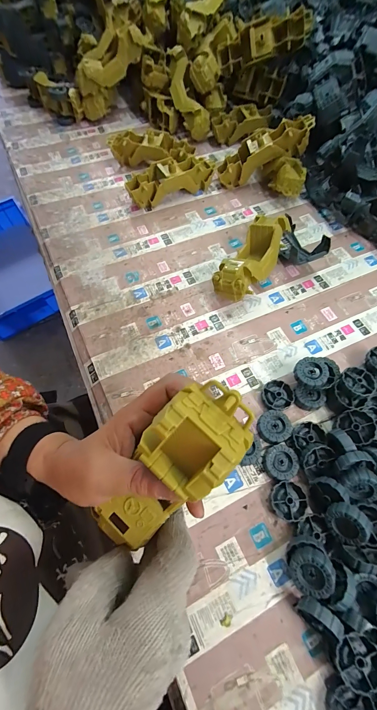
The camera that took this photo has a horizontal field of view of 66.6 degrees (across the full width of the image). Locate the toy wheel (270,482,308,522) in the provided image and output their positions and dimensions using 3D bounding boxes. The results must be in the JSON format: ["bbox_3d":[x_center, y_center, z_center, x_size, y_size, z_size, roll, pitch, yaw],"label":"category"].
[{"bbox_3d":[0.110,0.160,0.315,0.039,0.012,0.038,1,63,-1],"label":"toy wheel"}]

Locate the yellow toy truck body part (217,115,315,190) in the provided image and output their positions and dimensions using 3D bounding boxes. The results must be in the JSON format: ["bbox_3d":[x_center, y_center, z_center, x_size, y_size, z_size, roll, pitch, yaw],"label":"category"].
[{"bbox_3d":[0.138,-0.373,0.527,0.175,0.056,0.062,-22,62,21],"label":"yellow toy truck body part"}]

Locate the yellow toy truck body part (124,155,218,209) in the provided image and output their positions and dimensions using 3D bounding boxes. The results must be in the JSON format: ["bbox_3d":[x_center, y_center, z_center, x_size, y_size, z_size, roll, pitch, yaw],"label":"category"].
[{"bbox_3d":[-0.031,-0.323,0.532,0.172,0.049,0.063,-29,67,-14],"label":"yellow toy truck body part"}]

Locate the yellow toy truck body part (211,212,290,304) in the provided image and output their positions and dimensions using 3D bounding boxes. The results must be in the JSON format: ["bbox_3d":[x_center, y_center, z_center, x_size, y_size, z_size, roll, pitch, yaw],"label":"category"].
[{"bbox_3d":[0.098,-0.143,0.436,0.060,0.062,0.150,31,67,13],"label":"yellow toy truck body part"}]

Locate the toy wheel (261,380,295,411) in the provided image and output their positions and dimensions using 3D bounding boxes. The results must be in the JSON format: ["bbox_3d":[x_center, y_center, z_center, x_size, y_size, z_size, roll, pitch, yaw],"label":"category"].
[{"bbox_3d":[0.113,0.052,0.367,0.037,0.012,0.038,1,63,-1],"label":"toy wheel"}]

